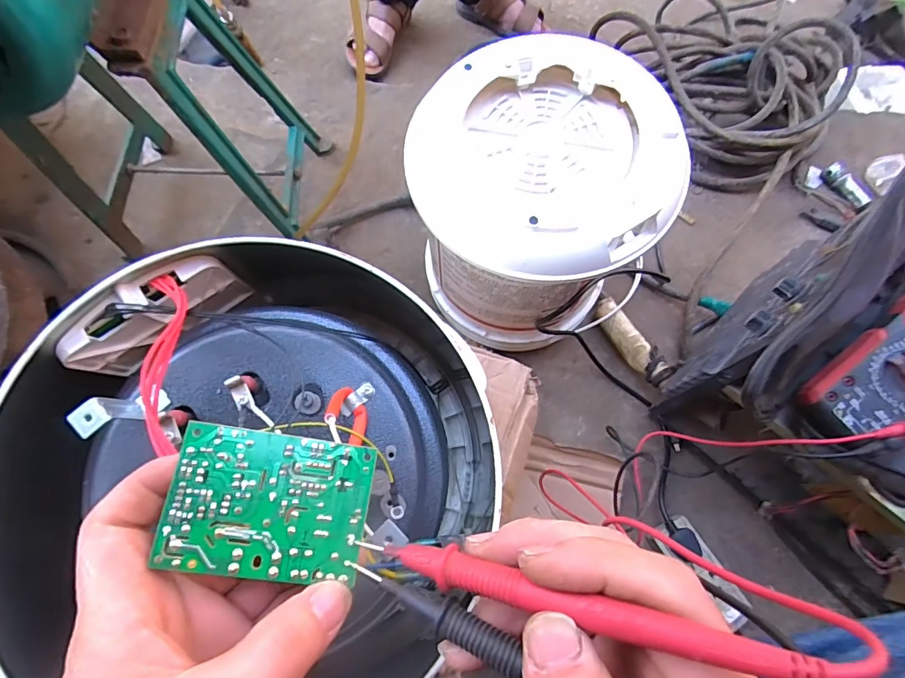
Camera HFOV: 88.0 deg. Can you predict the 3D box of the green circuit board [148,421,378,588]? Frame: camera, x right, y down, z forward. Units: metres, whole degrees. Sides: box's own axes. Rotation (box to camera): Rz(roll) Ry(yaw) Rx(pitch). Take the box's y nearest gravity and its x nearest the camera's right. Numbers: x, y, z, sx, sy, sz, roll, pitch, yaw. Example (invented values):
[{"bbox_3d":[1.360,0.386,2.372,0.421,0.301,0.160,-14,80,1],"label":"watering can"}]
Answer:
[{"bbox_3d":[-0.071,0.065,0.185,0.073,0.013,0.053,7,73,0],"label":"green circuit board"}]

